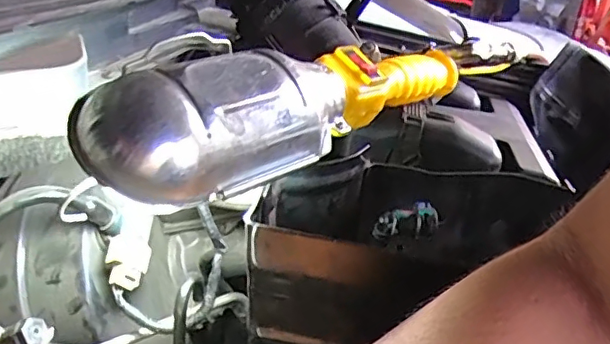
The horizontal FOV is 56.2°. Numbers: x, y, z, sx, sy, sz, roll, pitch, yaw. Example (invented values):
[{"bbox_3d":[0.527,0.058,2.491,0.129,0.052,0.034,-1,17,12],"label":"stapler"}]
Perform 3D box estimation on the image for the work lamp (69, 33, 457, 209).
[{"bbox_3d":[0.008,-0.042,0.372,0.066,0.078,0.314,21,27,35],"label":"work lamp"}]

